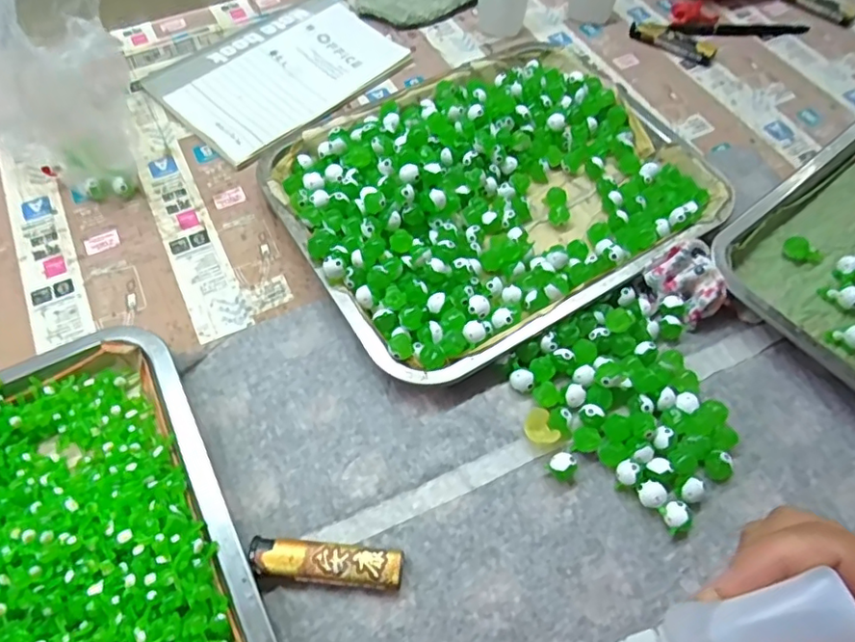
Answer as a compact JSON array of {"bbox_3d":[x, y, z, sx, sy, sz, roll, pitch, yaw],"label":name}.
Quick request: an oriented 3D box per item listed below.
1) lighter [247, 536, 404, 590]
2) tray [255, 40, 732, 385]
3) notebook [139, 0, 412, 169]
[{"bbox_3d":[-0.053,0.128,0.302,0.080,0.013,0.019,5,60,3],"label":"lighter"},{"bbox_3d":[0.045,-0.106,0.431,0.291,0.033,0.241,-29,64,-16],"label":"tray"},{"bbox_3d":[-0.127,-0.226,0.510,0.203,0.011,0.146,-40,68,-20],"label":"notebook"}]

